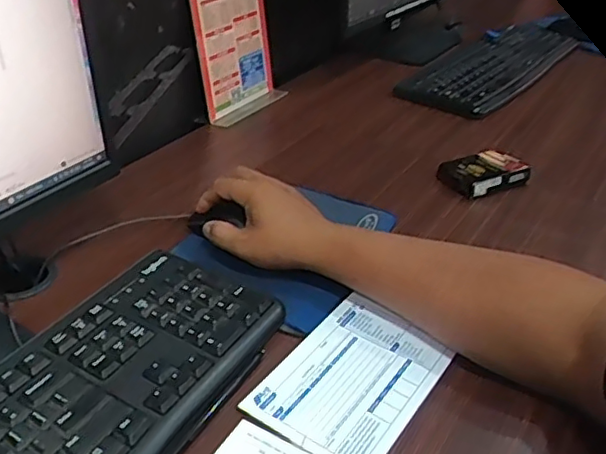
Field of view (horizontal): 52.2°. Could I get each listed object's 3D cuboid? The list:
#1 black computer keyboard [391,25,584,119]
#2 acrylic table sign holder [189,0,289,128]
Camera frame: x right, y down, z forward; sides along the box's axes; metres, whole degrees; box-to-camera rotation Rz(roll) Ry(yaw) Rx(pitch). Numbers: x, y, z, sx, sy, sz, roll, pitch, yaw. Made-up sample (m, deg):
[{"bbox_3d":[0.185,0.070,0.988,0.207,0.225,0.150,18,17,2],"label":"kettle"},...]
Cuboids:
[{"bbox_3d":[0.333,-0.289,1.089,0.169,0.034,0.425,24,41,30],"label":"black computer keyboard"},{"bbox_3d":[-0.090,-0.265,0.870,0.054,0.209,0.148,18,38,23],"label":"acrylic table sign holder"}]

